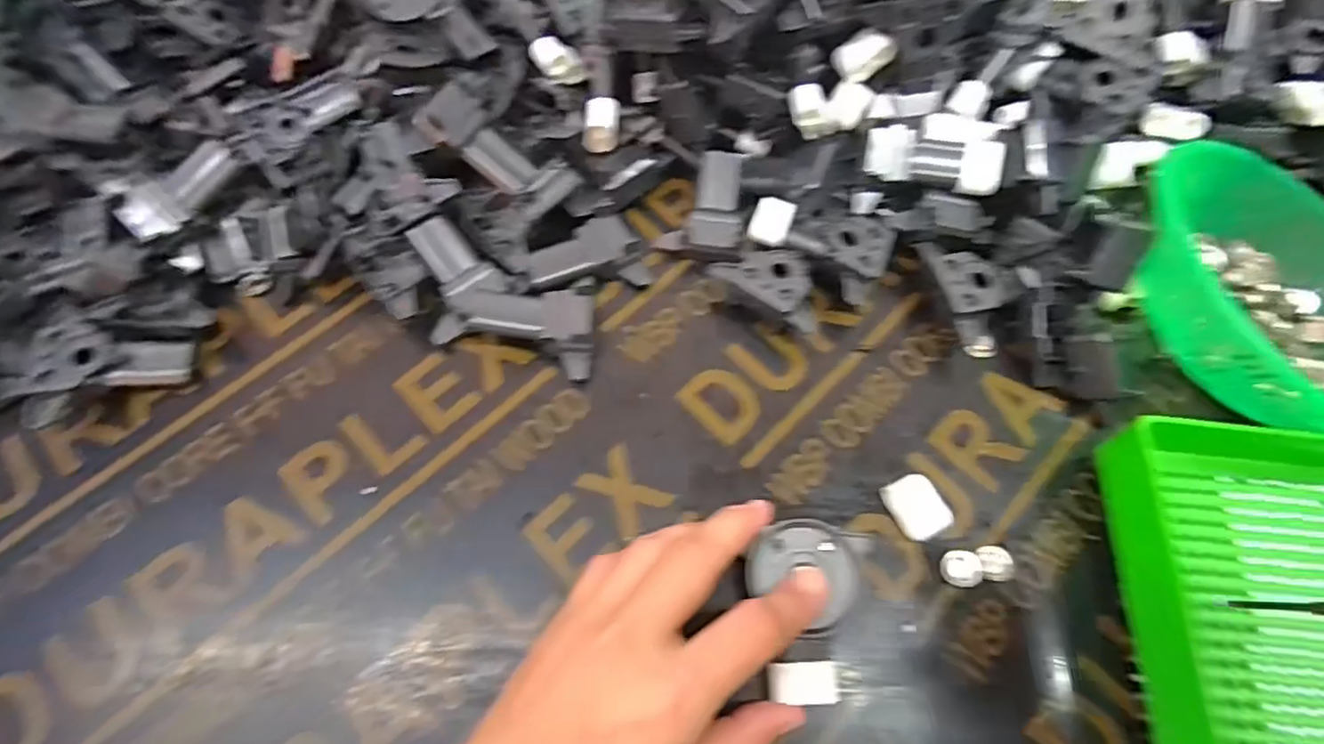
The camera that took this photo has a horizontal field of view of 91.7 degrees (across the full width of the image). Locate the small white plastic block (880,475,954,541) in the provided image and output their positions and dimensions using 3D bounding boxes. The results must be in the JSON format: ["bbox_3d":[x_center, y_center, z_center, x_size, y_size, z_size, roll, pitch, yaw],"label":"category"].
[{"bbox_3d":[0.112,0.059,0.283,0.020,0.010,0.027,-29,69,-14],"label":"small white plastic block"}]

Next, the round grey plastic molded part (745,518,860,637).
[{"bbox_3d":[0.059,0.079,0.253,0.047,0.008,0.038,32,74,10],"label":"round grey plastic molded part"}]

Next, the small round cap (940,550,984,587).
[{"bbox_3d":[0.129,0.084,0.275,0.017,0.004,0.015,1,71,-1],"label":"small round cap"}]

